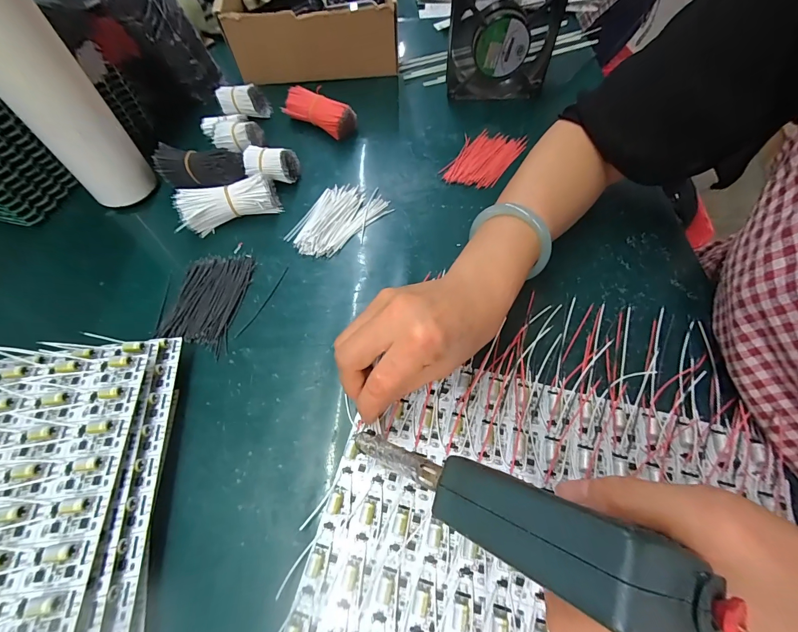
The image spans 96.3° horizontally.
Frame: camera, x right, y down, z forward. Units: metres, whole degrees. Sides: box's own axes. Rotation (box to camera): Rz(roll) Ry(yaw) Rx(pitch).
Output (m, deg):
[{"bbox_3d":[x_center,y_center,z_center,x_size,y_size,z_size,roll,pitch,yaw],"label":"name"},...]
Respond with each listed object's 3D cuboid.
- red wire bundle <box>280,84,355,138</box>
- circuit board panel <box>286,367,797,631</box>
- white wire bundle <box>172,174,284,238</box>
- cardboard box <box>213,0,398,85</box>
[{"bbox_3d":[-0.096,-0.247,0.434,0.091,0.032,0.038,23,63,14],"label":"red wire bundle"},{"bbox_3d":[0.090,0.154,0.212,0.278,0.015,0.242,13,61,9],"label":"circuit board panel"},{"bbox_3d":[-0.172,-0.115,0.362,0.094,0.035,0.037,-21,62,-10],"label":"white wire bundle"},{"bbox_3d":[-0.112,-0.405,0.484,0.213,0.087,0.165,-3,60,0],"label":"cardboard box"}]

